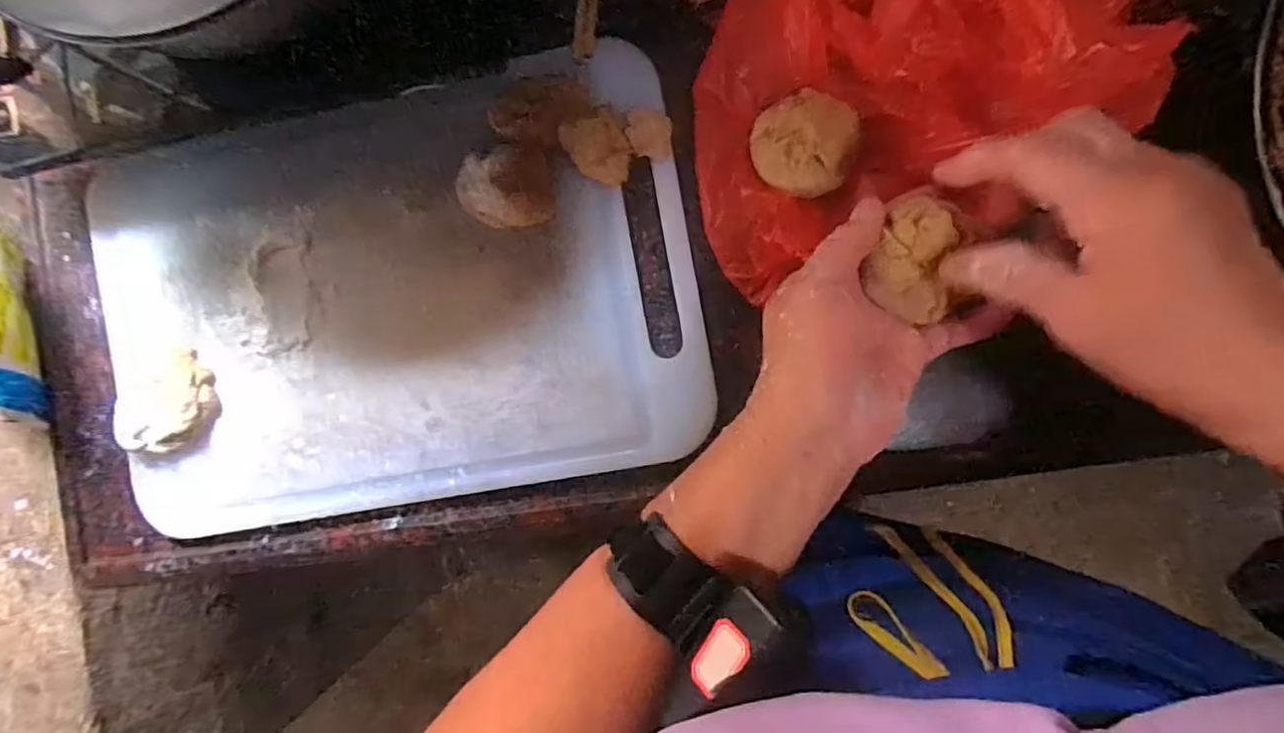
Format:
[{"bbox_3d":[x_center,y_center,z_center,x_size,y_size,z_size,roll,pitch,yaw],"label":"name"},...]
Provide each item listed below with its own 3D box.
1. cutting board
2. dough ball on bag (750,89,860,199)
[{"bbox_3d":[-0.174,-0.040,0.443,0.417,0.013,0.268,-12,89,8],"label":"cutting board"},{"bbox_3d":[0.098,-0.135,0.394,0.061,0.031,0.053,14,92,7],"label":"dough ball on bag"}]

